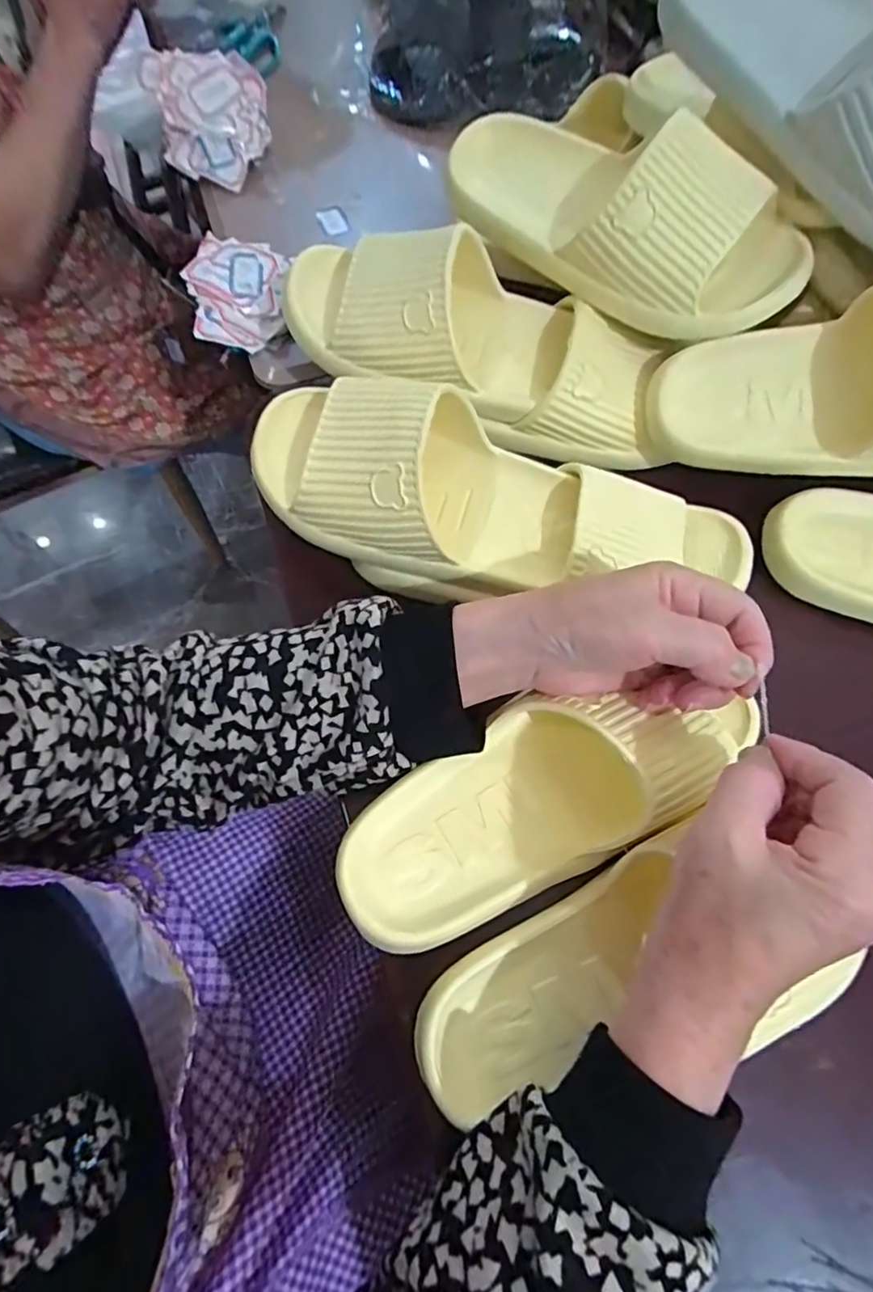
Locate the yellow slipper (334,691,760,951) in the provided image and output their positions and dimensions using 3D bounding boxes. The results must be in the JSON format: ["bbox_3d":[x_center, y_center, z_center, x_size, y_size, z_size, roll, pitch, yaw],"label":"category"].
[{"bbox_3d":[0.059,0.077,0.325,0.228,0.065,0.090,-25,69,2],"label":"yellow slipper"}]

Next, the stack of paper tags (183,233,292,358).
[{"bbox_3d":[-0.163,-0.290,0.496,0.079,0.016,0.096,5,87,-5],"label":"stack of paper tags"}]

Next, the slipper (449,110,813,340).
[{"bbox_3d":[0.120,-0.289,0.408,0.253,0.107,0.078,25,32,6],"label":"slipper"}]

